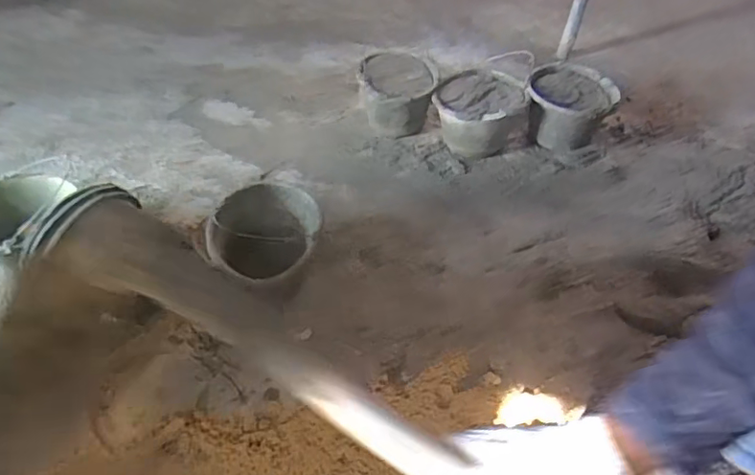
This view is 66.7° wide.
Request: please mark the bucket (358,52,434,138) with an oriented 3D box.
[{"bbox_3d":[0.044,-0.395,1.613,0.188,0.167,0.226,-1,48,-6],"label":"bucket"}]

